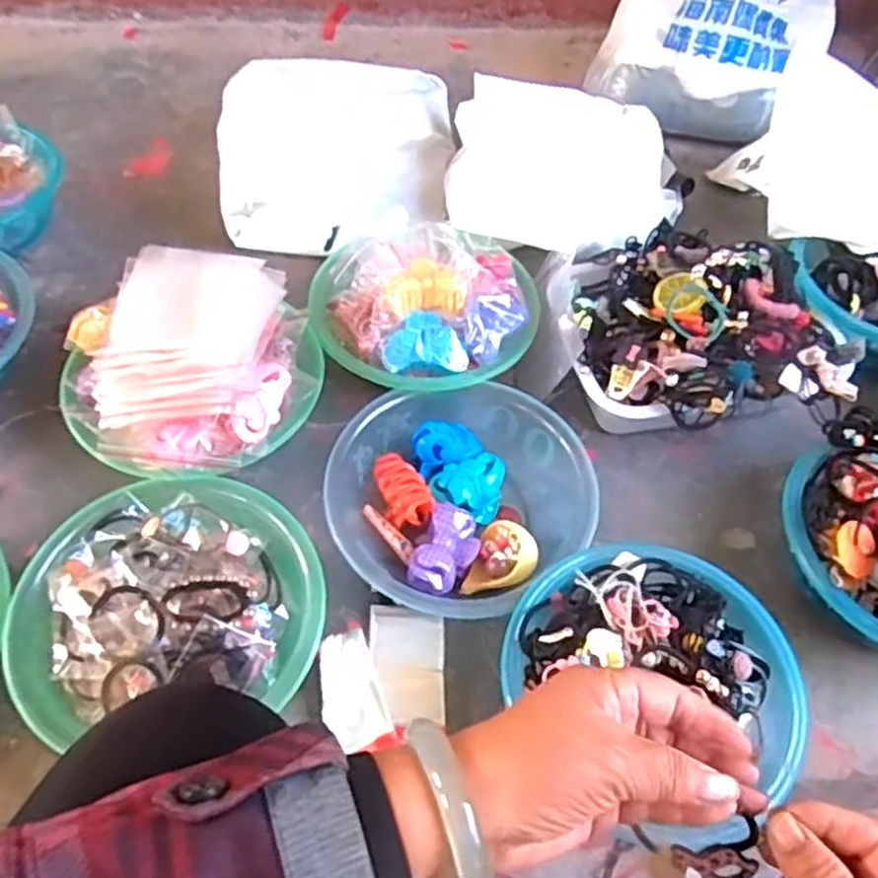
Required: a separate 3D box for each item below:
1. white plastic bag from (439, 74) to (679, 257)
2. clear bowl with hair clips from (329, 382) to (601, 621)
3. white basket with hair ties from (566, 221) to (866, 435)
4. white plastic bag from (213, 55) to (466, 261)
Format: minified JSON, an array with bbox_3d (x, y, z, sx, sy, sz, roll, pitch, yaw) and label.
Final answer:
[{"bbox_3d":[0.152,-0.330,0.934,0.282,0.098,0.248,13,55,6],"label":"white plastic bag"},{"bbox_3d":[0.021,0.055,0.703,0.224,0.085,0.219,1,55,-2],"label":"clear bowl with hair clips"},{"bbox_3d":[0.274,-0.114,0.790,0.286,0.124,0.232,-2,55,-4],"label":"white basket with hair ties"},{"bbox_3d":[-0.127,-0.363,0.959,0.291,0.088,0.313,-2,55,-4],"label":"white plastic bag"}]

